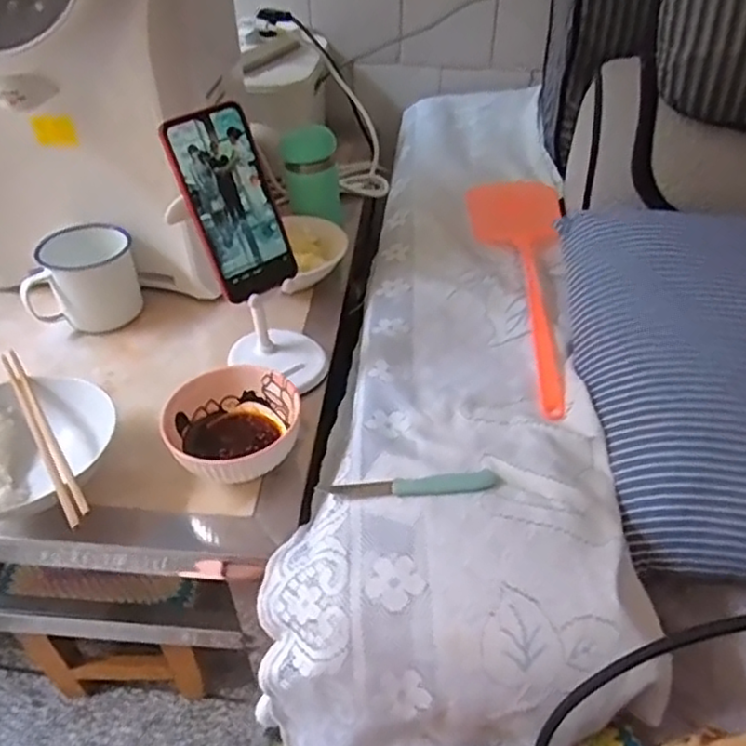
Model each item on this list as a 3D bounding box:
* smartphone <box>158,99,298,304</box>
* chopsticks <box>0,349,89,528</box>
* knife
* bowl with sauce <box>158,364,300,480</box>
[{"bbox_3d":[-0.123,-0.148,0.575,0.080,0.160,0.008,-33,28,-24],"label":"smartphone"},{"bbox_3d":[-0.276,0.043,0.537,0.015,0.010,0.224,-25,48,-26],"label":"chopsticks"},{"bbox_3d":[0.032,0.091,0.523,0.142,0.014,0.020,-6,42,-7],"label":"knife"},{"bbox_3d":[-0.121,0.052,0.573,0.110,0.057,0.112,0,42,0],"label":"bowl with sauce"}]

